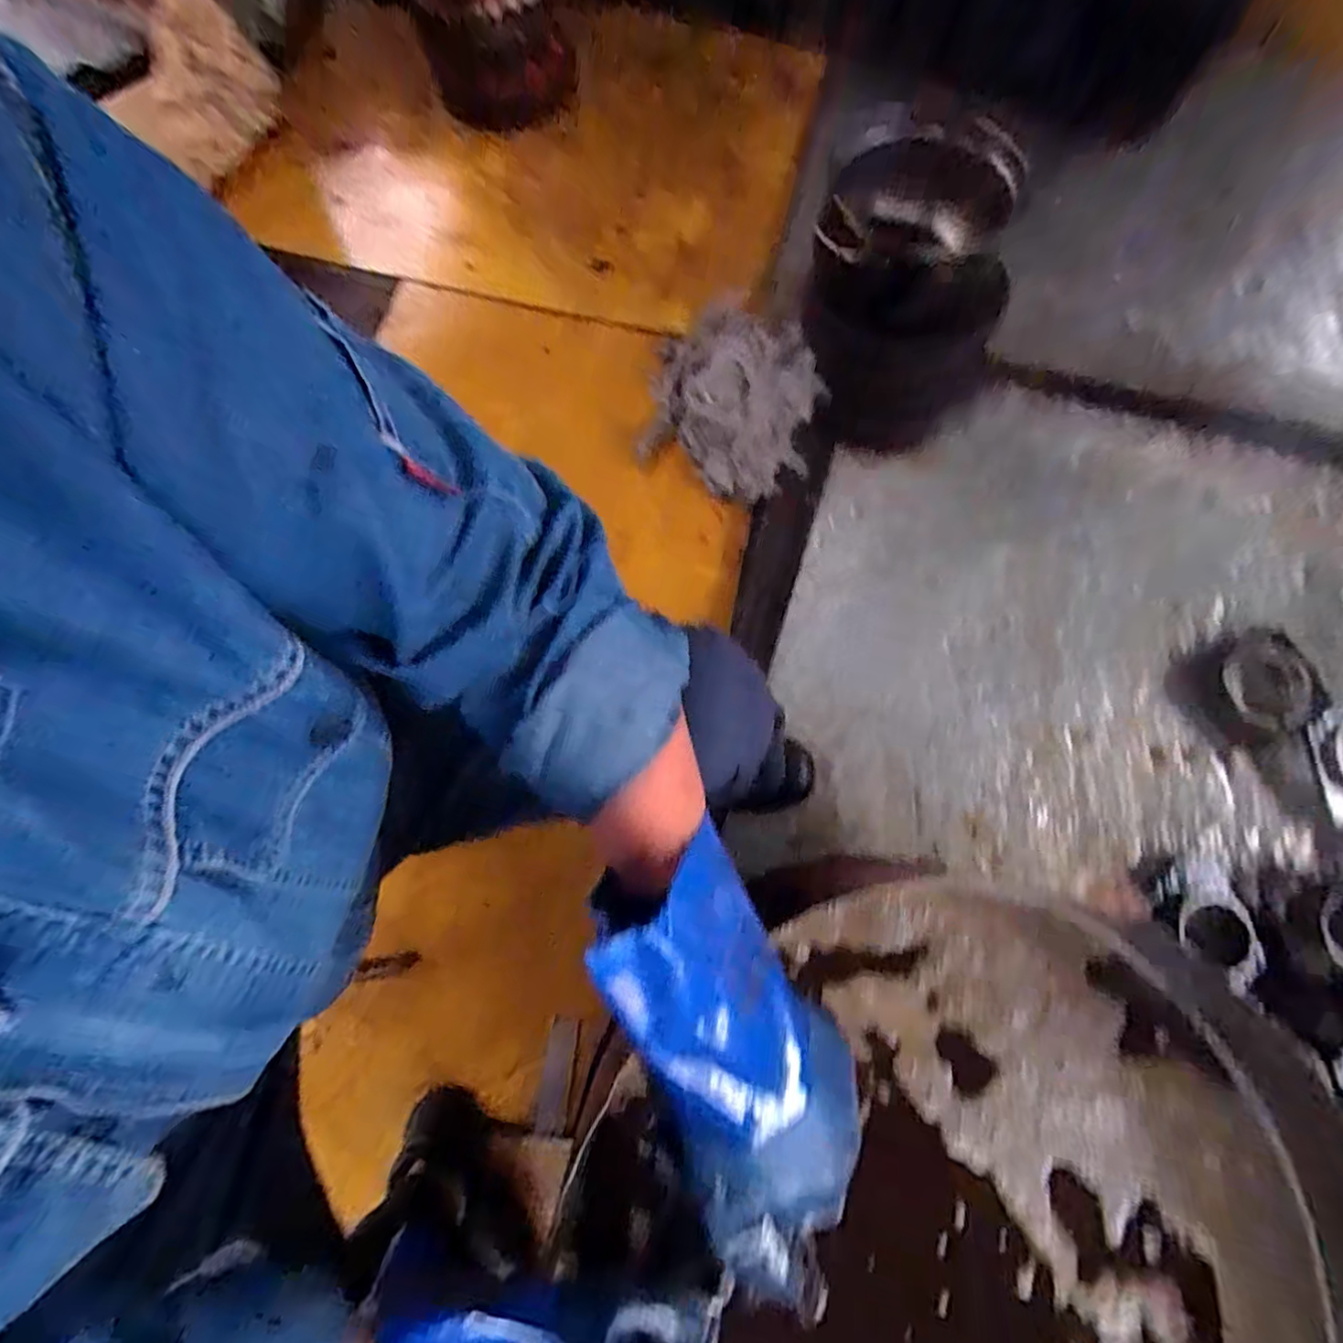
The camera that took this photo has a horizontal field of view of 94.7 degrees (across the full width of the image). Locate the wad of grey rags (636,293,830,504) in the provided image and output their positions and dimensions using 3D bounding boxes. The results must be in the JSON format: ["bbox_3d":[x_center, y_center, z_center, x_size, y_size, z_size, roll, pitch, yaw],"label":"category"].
[{"bbox_3d":[0.091,-0.436,0.980,0.263,0.137,0.307,11,78,2],"label":"wad of grey rags"}]

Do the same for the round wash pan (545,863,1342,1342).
[{"bbox_3d":[0.205,0.453,0.436,0.571,0.091,0.579,0,76,1],"label":"round wash pan"}]

